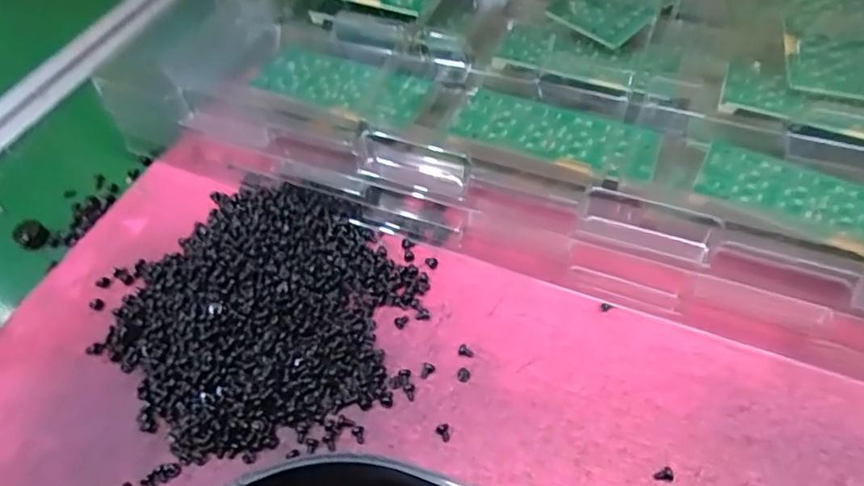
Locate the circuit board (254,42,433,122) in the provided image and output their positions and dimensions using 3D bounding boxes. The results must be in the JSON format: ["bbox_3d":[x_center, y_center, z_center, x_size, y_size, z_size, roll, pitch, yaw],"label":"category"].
[{"bbox_3d":[-0.049,-0.083,0.318,0.096,0.008,0.042,20,60,17],"label":"circuit board"}]

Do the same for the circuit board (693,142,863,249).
[{"bbox_3d":[0.163,-0.019,0.252,0.097,0.005,0.044,22,60,18],"label":"circuit board"}]

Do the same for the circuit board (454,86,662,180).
[{"bbox_3d":[0.059,-0.055,0.288,0.093,0.004,0.044,17,59,16],"label":"circuit board"}]

